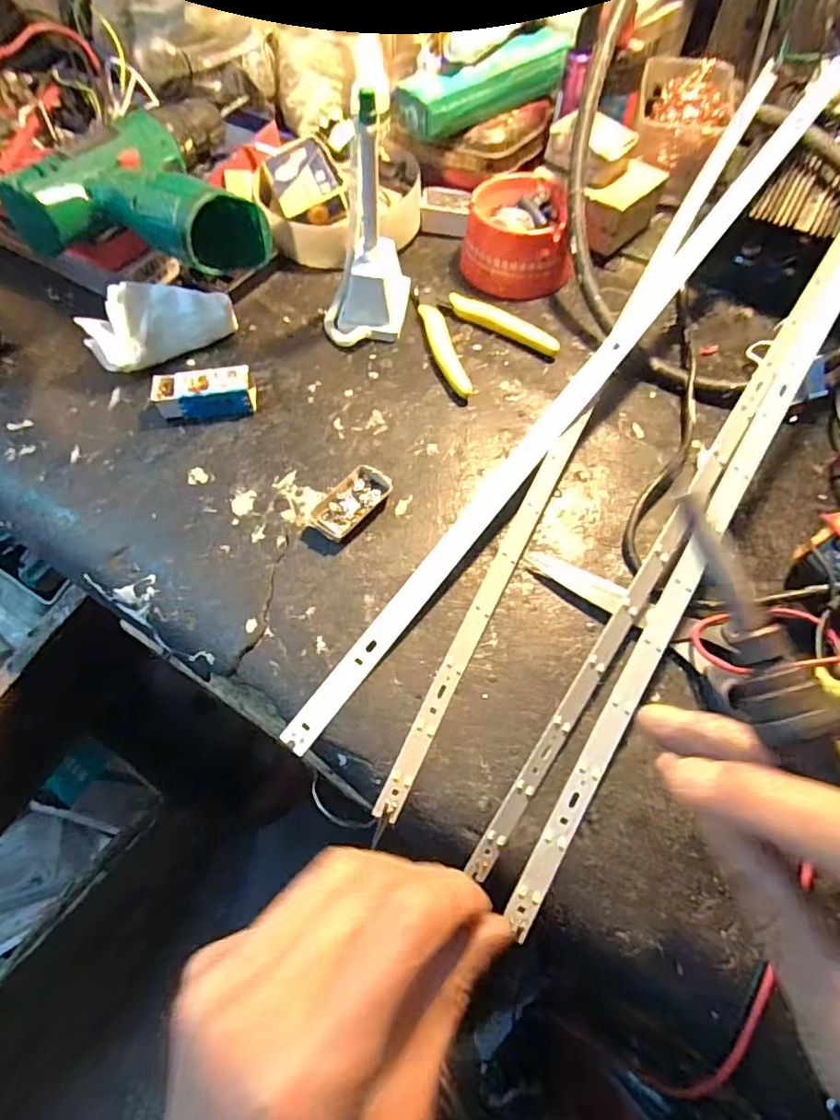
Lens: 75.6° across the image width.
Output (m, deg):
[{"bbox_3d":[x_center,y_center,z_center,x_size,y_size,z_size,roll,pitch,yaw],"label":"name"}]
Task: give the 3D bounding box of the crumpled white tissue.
[{"bbox_3d":[-0.177,-0.161,0.370,0.094,0.042,0.036,-33,68,-15],"label":"crumpled white tissue"}]

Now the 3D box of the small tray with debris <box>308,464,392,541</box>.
[{"bbox_3d":[-0.041,-0.033,0.319,0.026,0.010,0.050,36,69,17],"label":"small tray with debris"}]

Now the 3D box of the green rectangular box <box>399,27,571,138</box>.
[{"bbox_3d":[0.051,-0.362,0.412,0.138,0.030,0.033,-27,67,-12],"label":"green rectangular box"}]

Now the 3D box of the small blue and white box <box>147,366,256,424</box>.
[{"bbox_3d":[-0.139,-0.106,0.352,0.060,0.020,0.027,-4,64,-1],"label":"small blue and white box"}]

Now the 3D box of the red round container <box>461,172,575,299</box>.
[{"bbox_3d":[0.076,-0.249,0.414,0.081,0.046,0.089,0,64,0],"label":"red round container"}]

